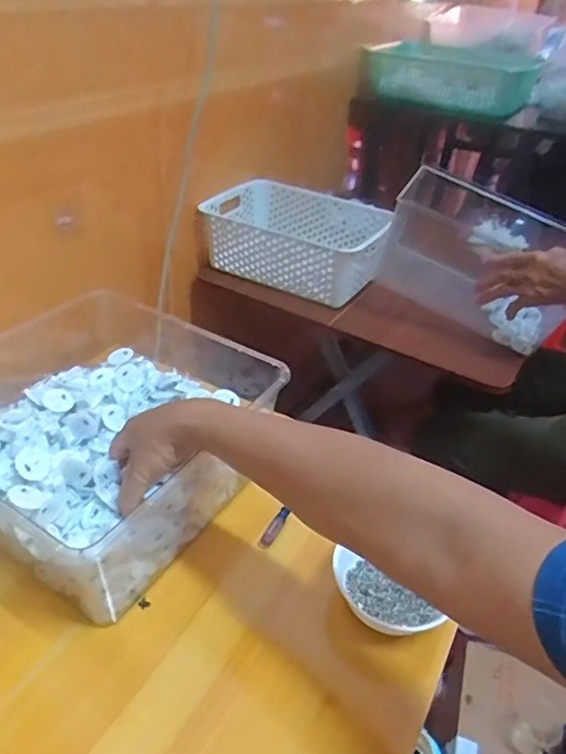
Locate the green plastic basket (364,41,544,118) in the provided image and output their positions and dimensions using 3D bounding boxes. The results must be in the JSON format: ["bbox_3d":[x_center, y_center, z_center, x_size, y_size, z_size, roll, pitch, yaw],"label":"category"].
[{"bbox_3d":[0.362,-0.678,1.256,0.372,0.116,0.134,24,41,23],"label":"green plastic basket"}]

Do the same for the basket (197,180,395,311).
[{"bbox_3d":[0.033,-0.246,0.989,0.318,0.105,0.209,22,40,21],"label":"basket"}]

